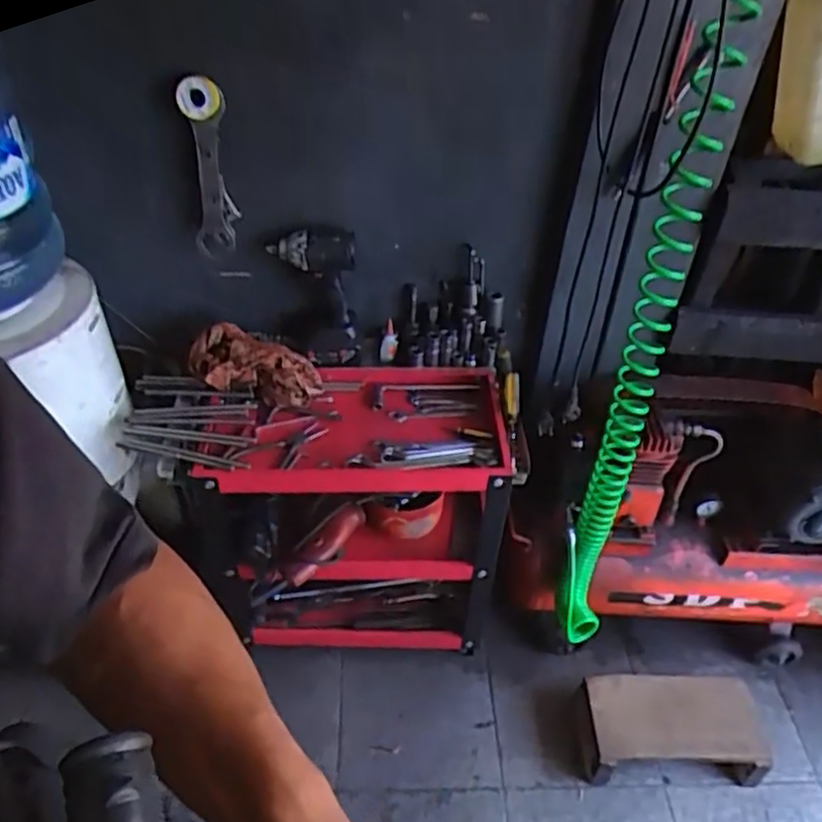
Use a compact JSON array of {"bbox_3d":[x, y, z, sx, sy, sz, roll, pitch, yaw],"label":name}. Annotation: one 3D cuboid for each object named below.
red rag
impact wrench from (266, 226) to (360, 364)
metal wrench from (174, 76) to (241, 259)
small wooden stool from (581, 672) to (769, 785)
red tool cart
[{"bbox_3d":[-0.267,-0.072,1.206,0.225,0.092,0.100,4,43,2],"label":"red rag"},{"bbox_3d":[-0.160,-0.190,1.193,0.145,0.234,0.079,-6,43,-9],"label":"impact wrench"},{"bbox_3d":[-0.305,-0.362,1.065,0.066,0.280,0.032,12,42,8],"label":"metal wrench"},{"bbox_3d":[0.477,0.589,1.310,0.325,0.114,0.162,2,43,-1],"label":"small wooden stool"},{"bbox_3d":[-0.107,0.202,1.292,0.506,0.490,0.277,-3,43,-6],"label":"red tool cart"}]

